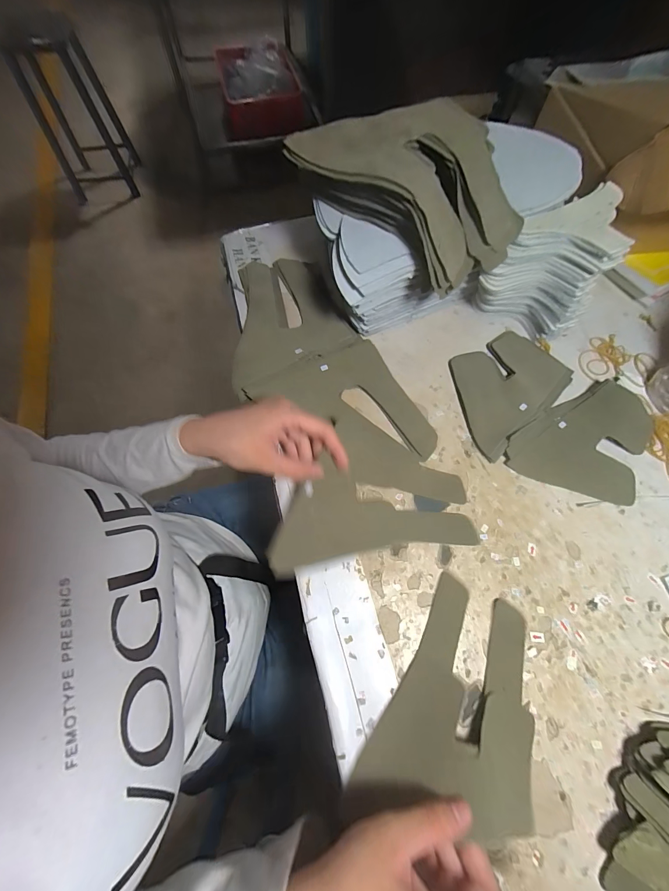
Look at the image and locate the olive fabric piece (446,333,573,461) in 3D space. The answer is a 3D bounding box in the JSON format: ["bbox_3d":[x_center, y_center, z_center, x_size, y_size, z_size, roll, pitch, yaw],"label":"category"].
[{"bbox_3d":[0.181,-0.067,0.379,0.146,0.018,0.104,-39,74,-17],"label":"olive fabric piece"}]

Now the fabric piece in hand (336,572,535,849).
[{"bbox_3d":[0.103,0.211,0.264,0.113,0.031,0.181,30,68,10],"label":"fabric piece in hand"}]

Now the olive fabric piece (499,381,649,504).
[{"bbox_3d":[0.261,0.002,0.350,0.154,0.020,0.108,-32,72,-15],"label":"olive fabric piece"}]

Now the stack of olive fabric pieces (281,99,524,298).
[{"bbox_3d":[0.070,-0.232,0.310,0.197,0.070,0.125,34,69,11],"label":"stack of olive fabric pieces"}]

